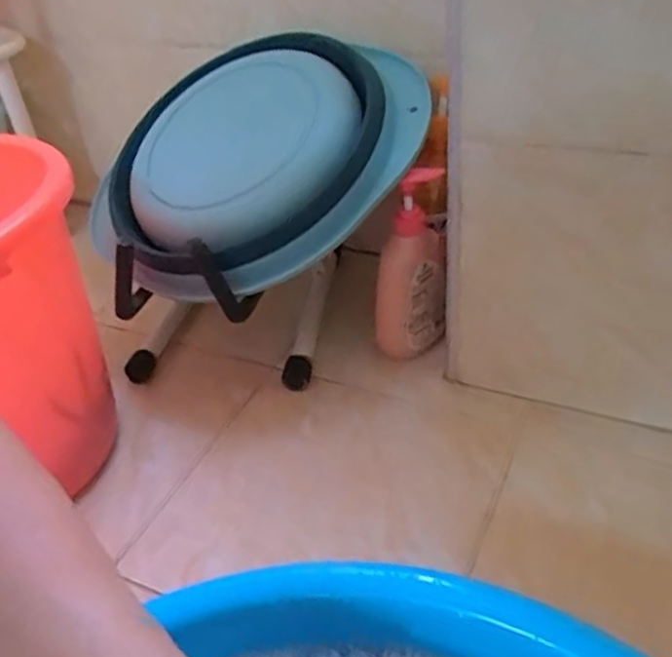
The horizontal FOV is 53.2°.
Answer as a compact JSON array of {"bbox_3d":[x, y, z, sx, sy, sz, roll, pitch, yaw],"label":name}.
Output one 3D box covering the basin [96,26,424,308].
[{"bbox_3d":[-0.102,-0.193,0.760,0.346,0.079,0.355,34,80,29],"label":"basin"}]

